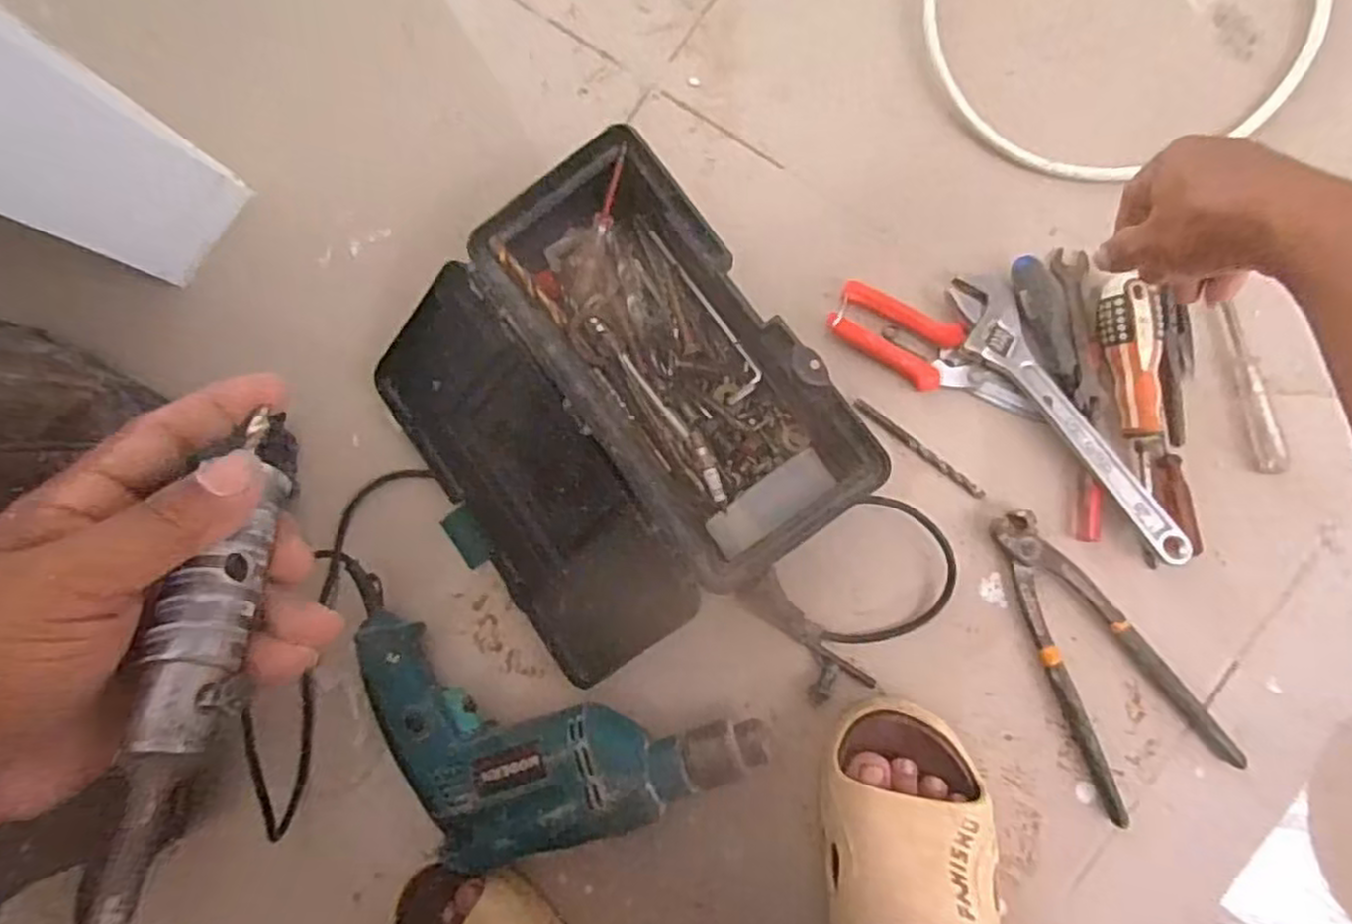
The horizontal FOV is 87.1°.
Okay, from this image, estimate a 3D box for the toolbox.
[{"bbox_3d":[-0.053,-0.030,0.528,0.286,0.089,0.308,-38,81,4],"label":"toolbox"}]

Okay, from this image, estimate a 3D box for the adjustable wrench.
[{"bbox_3d":[0.276,-0.031,0.510,0.049,0.016,0.241,-31,82,5],"label":"adjustable wrench"}]

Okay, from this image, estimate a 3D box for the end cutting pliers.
[{"bbox_3d":[0.286,0.133,0.498,0.092,0.020,0.214,-32,82,5],"label":"end cutting pliers"}]

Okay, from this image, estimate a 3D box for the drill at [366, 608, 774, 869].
[{"bbox_3d":[-0.102,0.220,0.520,0.300,0.064,0.136,14,87,9],"label":"drill"}]

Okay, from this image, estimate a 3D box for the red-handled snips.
[{"bbox_3d":[0.193,-0.080,0.530,0.162,0.014,0.049,30,90,10],"label":"red-handled snips"}]

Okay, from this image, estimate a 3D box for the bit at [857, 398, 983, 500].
[{"bbox_3d":[0.180,-0.010,0.527,0.113,0.004,0.008,40,92,9],"label":"bit"}]

